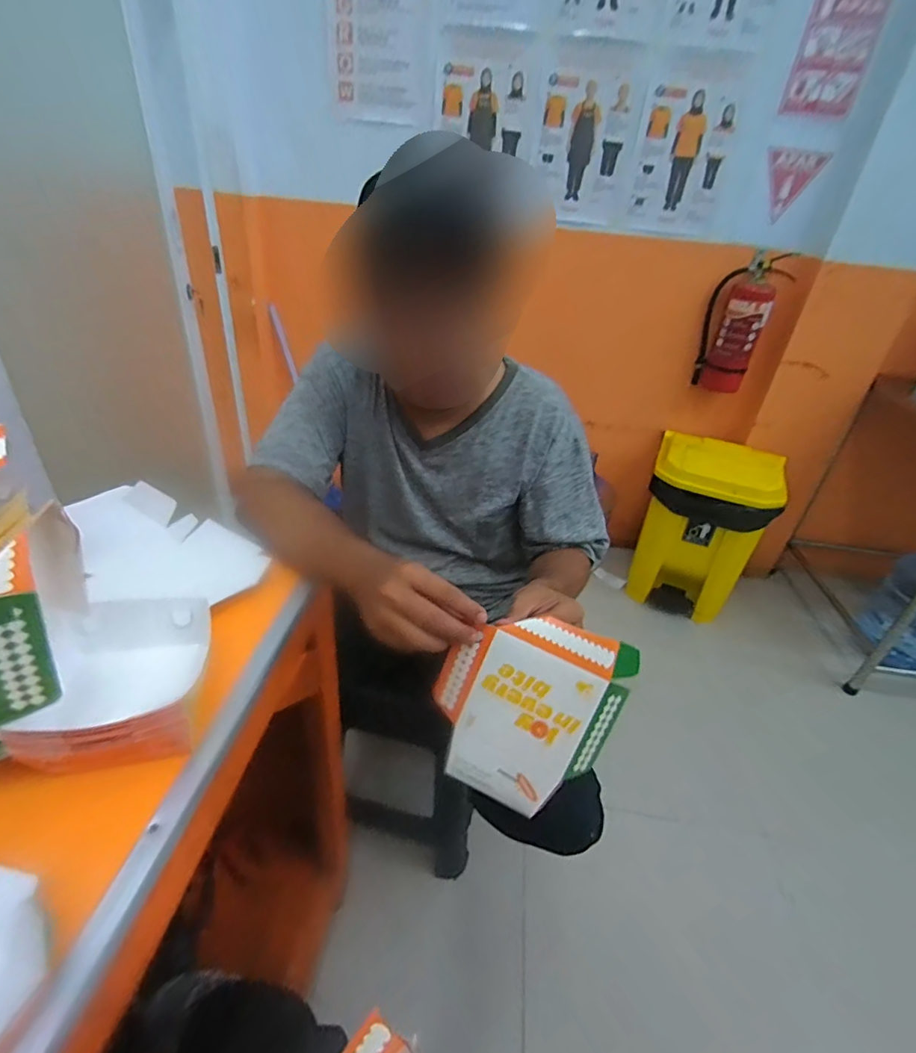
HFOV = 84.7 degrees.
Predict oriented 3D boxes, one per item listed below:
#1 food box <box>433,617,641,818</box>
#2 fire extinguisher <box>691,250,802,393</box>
[{"bbox_3d":[0.060,0.168,0.466,0.159,0.177,0.020,22,7,11],"label":"food box"},{"bbox_3d":[0.866,-0.623,1.583,0.178,0.394,0.161,13,34,11],"label":"fire extinguisher"}]

